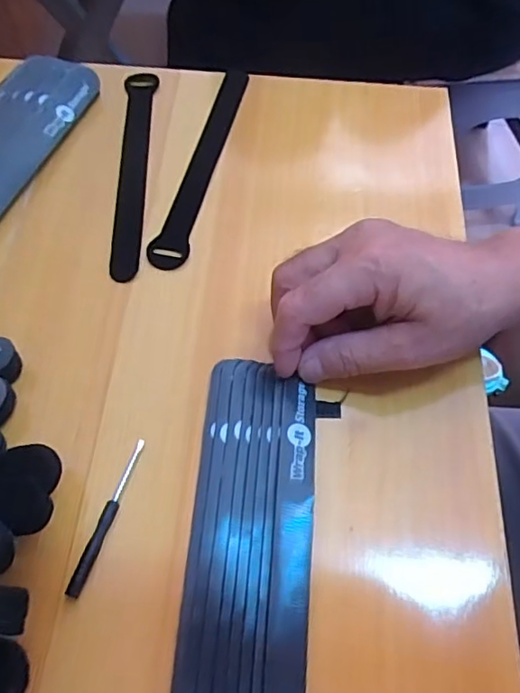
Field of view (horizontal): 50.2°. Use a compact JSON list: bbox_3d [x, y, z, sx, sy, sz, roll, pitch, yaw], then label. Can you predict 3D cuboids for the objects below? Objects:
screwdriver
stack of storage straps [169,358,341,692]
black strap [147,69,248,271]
[{"bbox_3d":[-0.075,0.083,0.276,0.007,0.005,0.079,16,62,7],"label":"screwdriver"},{"bbox_3d":[-0.004,0.099,0.271,0.061,0.016,0.195,6,63,2],"label":"stack of storage straps"},{"bbox_3d":[-0.040,-0.133,0.398,0.024,0.008,0.192,13,62,5],"label":"black strap"}]

